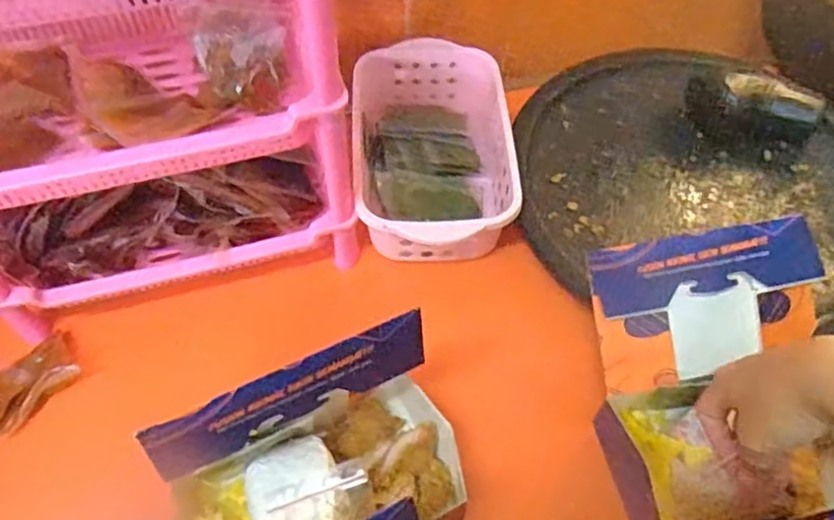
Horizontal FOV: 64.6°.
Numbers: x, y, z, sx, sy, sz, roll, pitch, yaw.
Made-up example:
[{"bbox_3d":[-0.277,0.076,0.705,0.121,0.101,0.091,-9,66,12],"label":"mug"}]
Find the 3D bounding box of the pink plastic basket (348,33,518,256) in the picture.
[{"bbox_3d":[0.015,-0.106,0.642,0.139,0.074,0.230,-3,56,-3],"label":"pink plastic basket"}]

